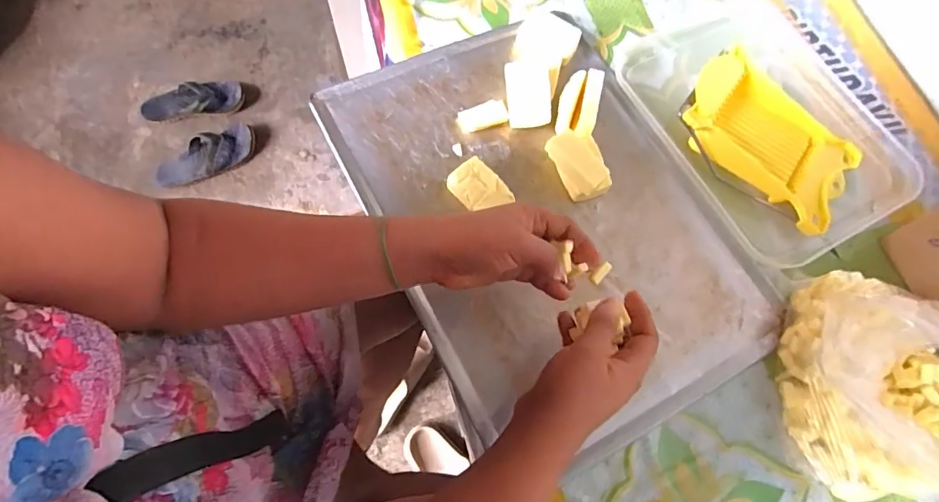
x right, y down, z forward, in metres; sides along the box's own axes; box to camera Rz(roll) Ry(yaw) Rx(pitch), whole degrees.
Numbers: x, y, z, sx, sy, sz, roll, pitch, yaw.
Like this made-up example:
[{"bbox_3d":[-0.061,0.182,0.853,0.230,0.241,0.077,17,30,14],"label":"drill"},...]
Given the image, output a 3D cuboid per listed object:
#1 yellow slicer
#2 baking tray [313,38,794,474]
[{"bbox_3d":[0.322,-0.123,0.524,0.192,0.057,0.128,34,70,9],"label":"yellow slicer"},{"bbox_3d":[0.078,-0.043,0.506,0.327,0.034,0.447,-26,71,-11],"label":"baking tray"}]

